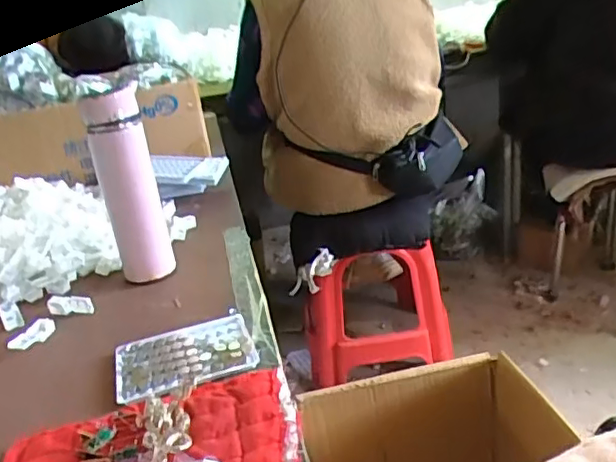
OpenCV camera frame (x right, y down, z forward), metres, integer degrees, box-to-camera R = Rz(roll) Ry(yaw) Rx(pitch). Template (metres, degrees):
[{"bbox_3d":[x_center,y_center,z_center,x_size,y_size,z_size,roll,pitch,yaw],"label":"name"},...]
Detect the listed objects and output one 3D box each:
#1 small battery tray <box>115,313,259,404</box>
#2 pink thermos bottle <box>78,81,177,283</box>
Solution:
[{"bbox_3d":[-0.120,0.118,0.578,0.129,0.005,0.102,-12,25,-13],"label":"small battery tray"},{"bbox_3d":[-0.213,-0.050,0.717,0.068,0.227,0.055,-14,25,-16],"label":"pink thermos bottle"}]

